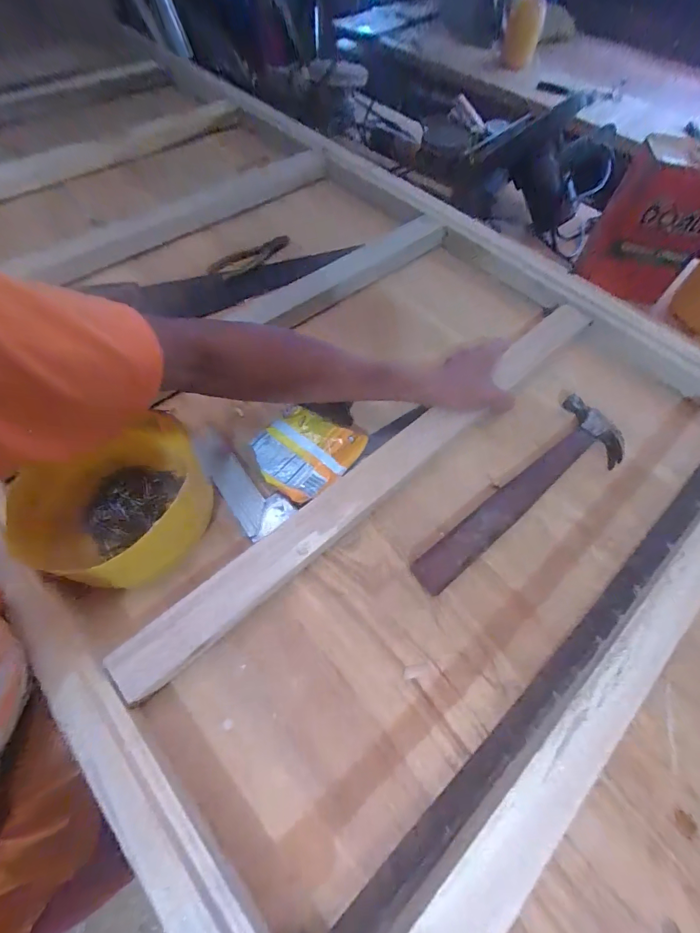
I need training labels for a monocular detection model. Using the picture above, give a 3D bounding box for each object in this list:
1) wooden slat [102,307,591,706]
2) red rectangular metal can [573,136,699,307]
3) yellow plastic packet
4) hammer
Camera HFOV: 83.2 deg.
[{"bbox_3d":[0.064,-0.018,0.454,0.700,0.022,0.046,-37,69,-20],"label":"wooden slat"},{"bbox_3d":[0.562,-0.441,0.727,0.182,0.220,0.092,13,62,5],"label":"red rectangular metal can"},{"bbox_3d":[-0.052,-0.017,0.464,0.106,0.020,0.109,29,65,13],"label":"yellow plastic packet"},{"bbox_3d":[0.201,0.027,0.459,0.329,0.025,0.086,-34,68,-18],"label":"hammer"}]

